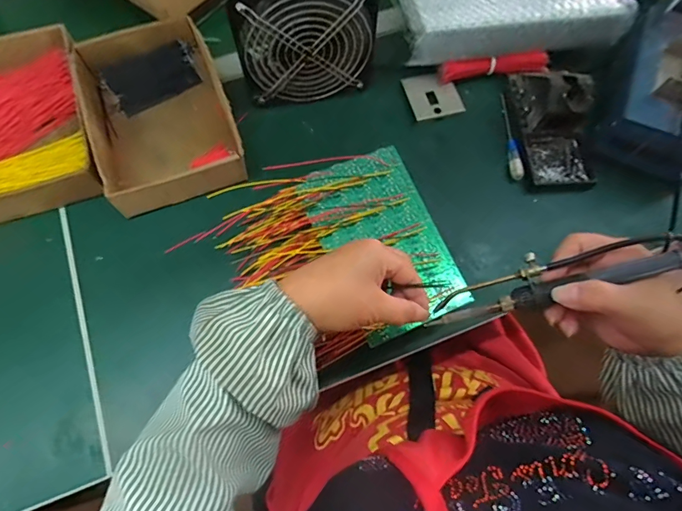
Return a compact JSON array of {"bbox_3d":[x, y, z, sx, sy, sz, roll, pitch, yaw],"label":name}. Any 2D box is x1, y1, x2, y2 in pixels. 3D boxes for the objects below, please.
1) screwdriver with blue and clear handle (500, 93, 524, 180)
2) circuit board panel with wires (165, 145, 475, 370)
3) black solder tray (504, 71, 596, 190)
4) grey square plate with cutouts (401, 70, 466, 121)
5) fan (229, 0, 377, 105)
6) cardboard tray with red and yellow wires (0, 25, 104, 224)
[{"bbox_3d":[0.206,-0.149,0.500,0.012,0.016,0.128,2,69,1],"label":"screwdriver with blue and clear handle"},{"bbox_3d":[-0.005,-0.003,0.405,0.215,0.040,0.198,-27,71,-10],"label":"circuit board panel with wires"},{"bbox_3d":[0.250,-0.163,0.475,0.077,0.067,0.158,-4,69,-2],"label":"black solder tray"},{"bbox_3d":[0.116,-0.201,0.513,0.062,0.010,0.061,-13,76,-2],"label":"grey square plate with cutouts"},{"bbox_3d":[-0.040,-0.247,0.453,0.142,0.142,0.062,-10,69,-4],"label":"fan"},{"bbox_3d":[-0.369,-0.158,0.473,0.151,0.043,0.256,-20,70,-8],"label":"cardboard tray with red and yellow wires"}]

